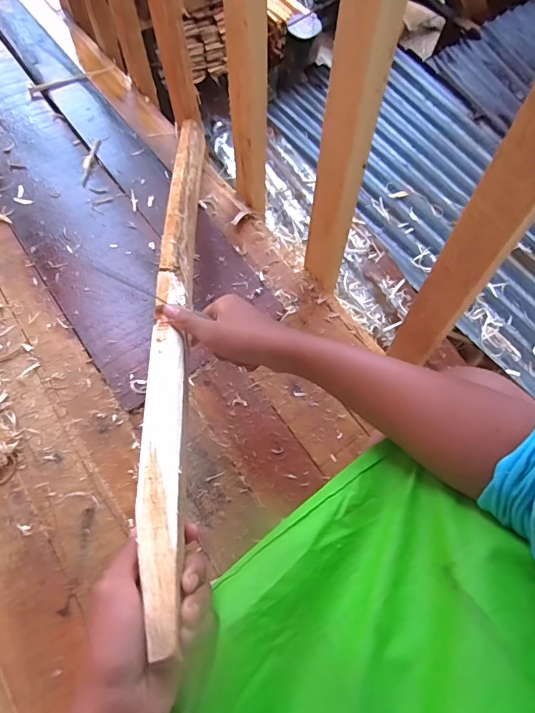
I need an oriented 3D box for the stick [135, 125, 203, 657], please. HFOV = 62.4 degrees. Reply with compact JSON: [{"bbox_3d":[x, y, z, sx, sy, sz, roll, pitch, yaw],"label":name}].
[{"bbox_3d":[-0.106,-0.102,0.525,0.039,0.029,0.759,-4,48,-3],"label":"stick"}]

